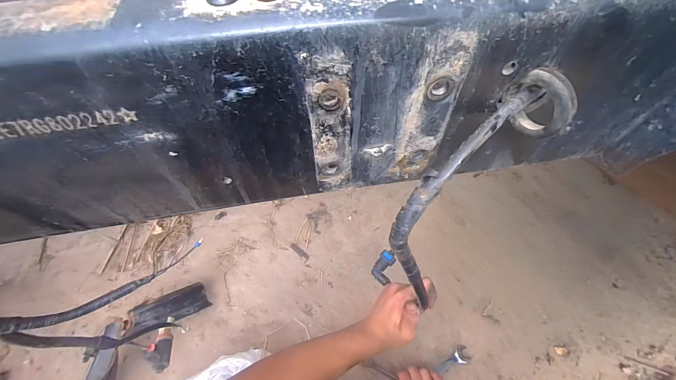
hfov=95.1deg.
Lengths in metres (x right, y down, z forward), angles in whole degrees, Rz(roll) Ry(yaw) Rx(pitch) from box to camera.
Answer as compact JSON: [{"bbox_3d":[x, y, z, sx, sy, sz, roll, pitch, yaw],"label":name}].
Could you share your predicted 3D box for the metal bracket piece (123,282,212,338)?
[{"bbox_3d":[-0.360,0.249,0.663,0.155,0.048,0.063,-14,54,-38],"label":"metal bracket piece"}]

